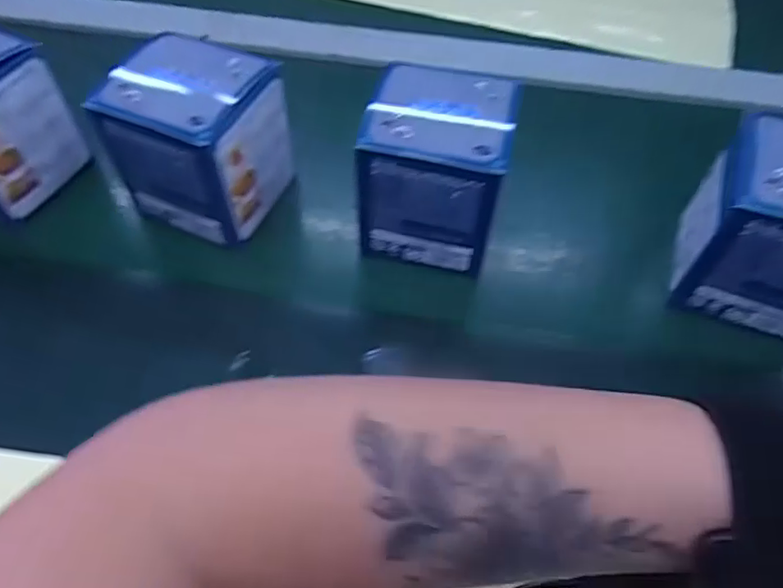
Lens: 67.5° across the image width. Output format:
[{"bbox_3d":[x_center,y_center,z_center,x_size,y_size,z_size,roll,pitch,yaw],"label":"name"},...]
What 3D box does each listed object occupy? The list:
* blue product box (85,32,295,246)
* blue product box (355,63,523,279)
[{"bbox_3d":[-0.122,-0.099,0.362,0.087,0.103,0.075,18,57,12],"label":"blue product box"},{"bbox_3d":[0.027,-0.076,0.361,0.088,0.093,0.080,13,56,9],"label":"blue product box"}]

